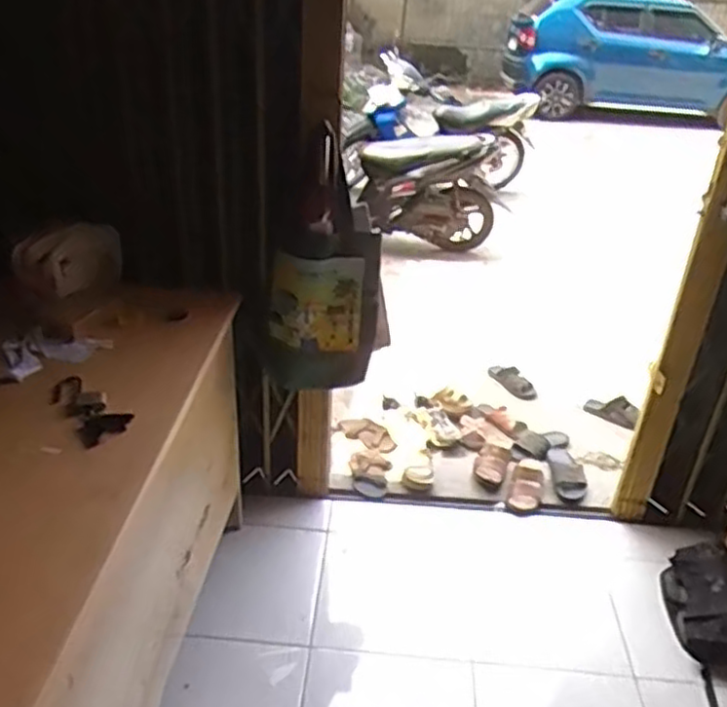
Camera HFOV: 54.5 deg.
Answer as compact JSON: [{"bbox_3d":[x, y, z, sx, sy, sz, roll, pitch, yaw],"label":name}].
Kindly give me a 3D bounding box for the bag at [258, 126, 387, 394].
[{"bbox_3d":[-0.123,-0.189,1.833,0.333,0.636,0.174,-2,31,-9],"label":"bag"}]

